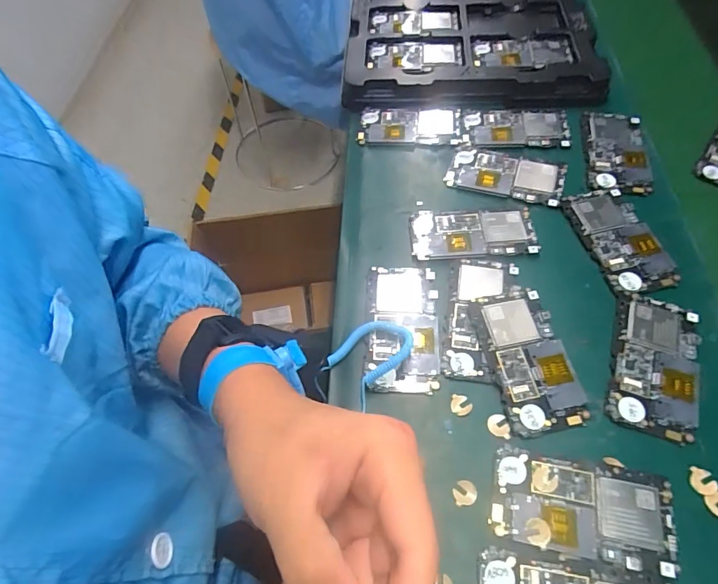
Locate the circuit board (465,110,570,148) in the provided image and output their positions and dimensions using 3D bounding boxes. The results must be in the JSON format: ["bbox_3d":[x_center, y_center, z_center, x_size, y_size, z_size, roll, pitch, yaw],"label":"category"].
[{"bbox_3d":[0.192,-0.199,0.541,0.126,0.005,0.056,1,59,3],"label":"circuit board"}]

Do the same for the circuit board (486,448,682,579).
[{"bbox_3d":[0.163,0.158,0.327,0.124,0.004,0.065,9,59,8],"label":"circuit board"}]

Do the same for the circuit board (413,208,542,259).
[{"bbox_3d":[0.117,-0.062,0.460,0.123,0.004,0.064,0,59,2],"label":"circuit board"}]

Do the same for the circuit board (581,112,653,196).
[{"bbox_3d":[0.294,-0.163,0.512,0.066,0.004,0.129,8,59,7],"label":"circuit board"}]

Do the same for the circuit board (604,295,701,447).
[{"bbox_3d":[0.253,0.060,0.382,0.068,0.004,0.124,18,61,13],"label":"circuit board"}]

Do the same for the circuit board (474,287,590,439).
[{"bbox_3d":[0.147,0.057,0.384,0.064,0.011,0.123,-9,59,-3],"label":"circuit board"}]

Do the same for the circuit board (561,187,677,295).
[{"bbox_3d":[0.262,-0.054,0.448,0.067,0.004,0.124,-11,59,-4],"label":"circuit board"}]

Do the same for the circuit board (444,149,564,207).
[{"bbox_3d":[0.164,-0.131,0.502,0.123,0.009,0.065,15,60,11],"label":"circuit board"}]

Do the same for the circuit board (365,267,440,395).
[{"bbox_3d":[0.040,0.030,0.412,0.066,0.004,0.125,2,59,3],"label":"circuit board"}]

